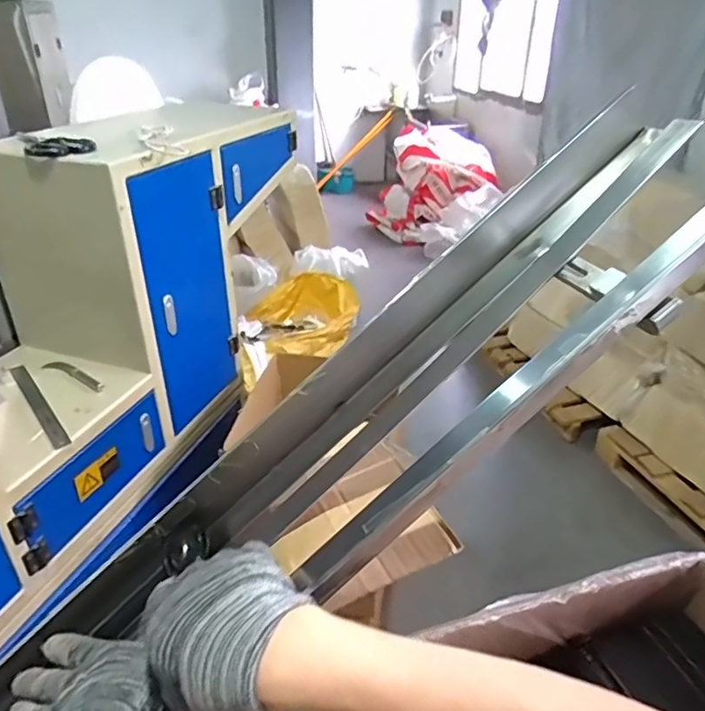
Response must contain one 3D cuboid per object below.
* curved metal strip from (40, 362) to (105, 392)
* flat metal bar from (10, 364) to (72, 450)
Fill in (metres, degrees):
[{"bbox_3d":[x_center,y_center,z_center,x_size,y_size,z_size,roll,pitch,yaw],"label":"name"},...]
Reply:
[{"bbox_3d":[-0.569,0.039,1.183,0.196,0.014,0.036,19,35,26],"label":"curved metal strip"},{"bbox_3d":[-0.604,0.093,1.106,0.030,0.005,0.333,-22,38,-34],"label":"flat metal bar"}]

